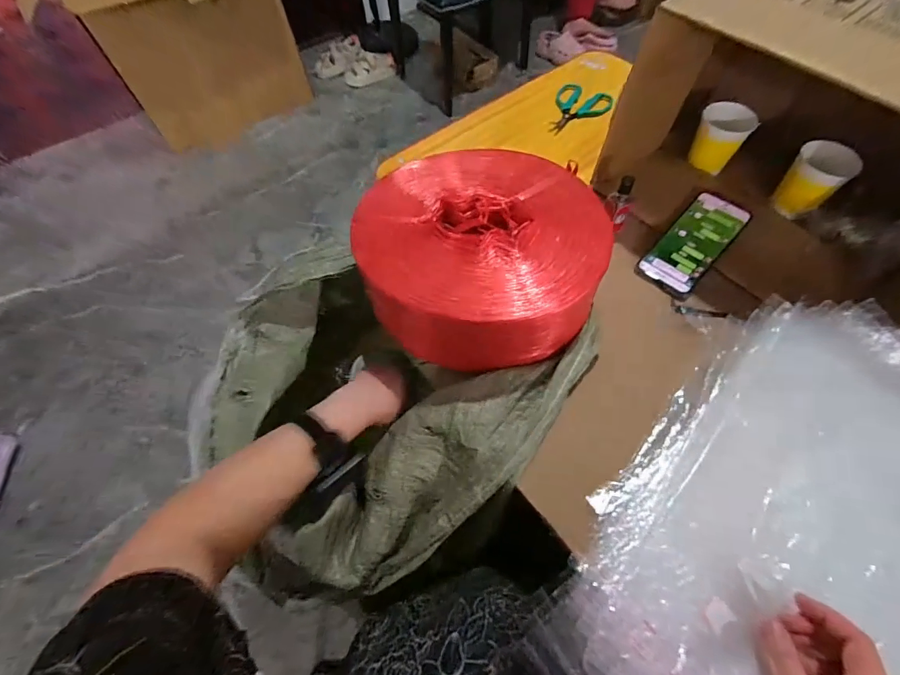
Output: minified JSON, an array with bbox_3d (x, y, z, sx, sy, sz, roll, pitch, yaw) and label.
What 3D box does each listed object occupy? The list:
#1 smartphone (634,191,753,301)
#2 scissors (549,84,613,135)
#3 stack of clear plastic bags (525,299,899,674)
[{"bbox_3d":[0.333,-0.129,0.567,0.078,0.012,0.175,38,77,26],"label":"smartphone"},{"bbox_3d":[0.248,-0.433,0.776,0.102,0.020,0.164,13,61,10],"label":"scissors"},{"bbox_3d":[0.363,0.206,0.373,0.399,0.053,0.506,32,70,15],"label":"stack of clear plastic bags"}]

